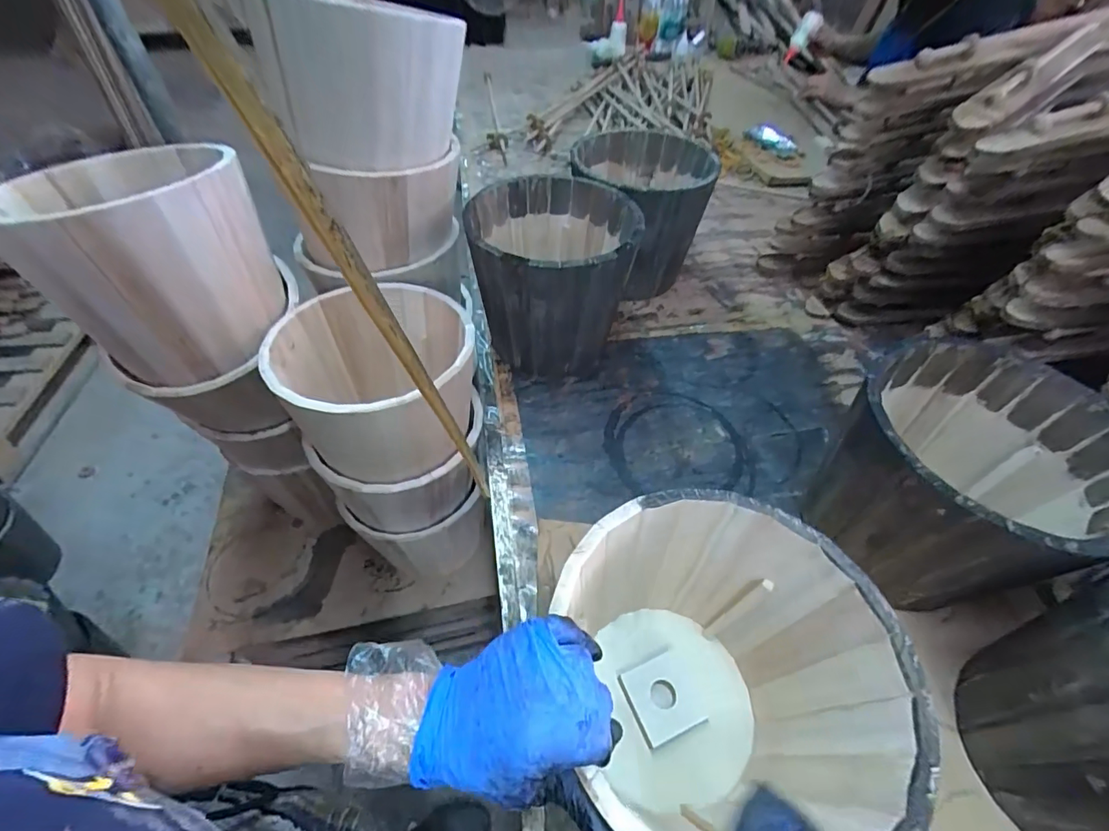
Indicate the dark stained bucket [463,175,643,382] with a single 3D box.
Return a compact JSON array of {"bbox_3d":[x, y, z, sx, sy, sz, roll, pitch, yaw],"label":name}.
[{"bbox_3d":[-0.001,-0.188,0.689,0.206,0.215,0.220,0,52,0],"label":"dark stained bucket"}]

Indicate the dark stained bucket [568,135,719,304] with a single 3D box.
[{"bbox_3d":[0.136,-0.319,0.803,0.207,0.230,0.218,9,52,8],"label":"dark stained bucket"}]

